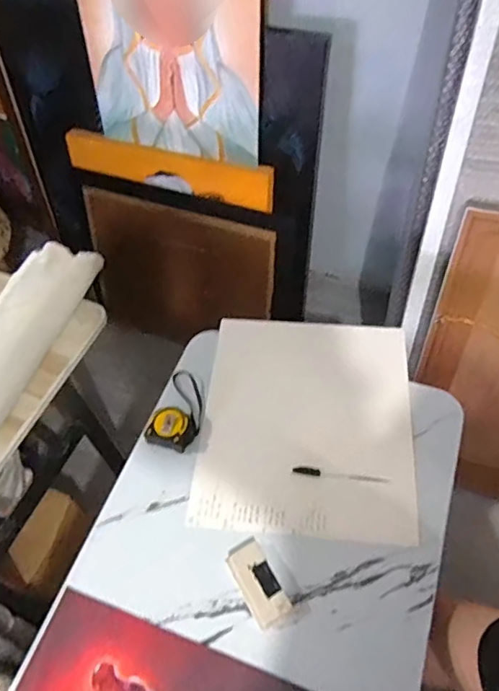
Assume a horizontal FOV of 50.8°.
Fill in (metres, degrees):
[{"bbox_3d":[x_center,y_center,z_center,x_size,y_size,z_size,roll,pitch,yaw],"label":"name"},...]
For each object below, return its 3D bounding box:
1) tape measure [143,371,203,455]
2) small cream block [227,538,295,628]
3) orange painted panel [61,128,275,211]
[{"bbox_3d":[-0.117,0.105,0.887,0.073,0.030,0.146,10,58,12],"label":"tape measure"},{"bbox_3d":[0.011,0.327,0.735,0.053,0.021,0.110,-27,58,-13],"label":"small cream block"},{"bbox_3d":[-0.223,-0.480,1.417,0.602,0.107,0.017,17,34,13],"label":"orange painted panel"}]

